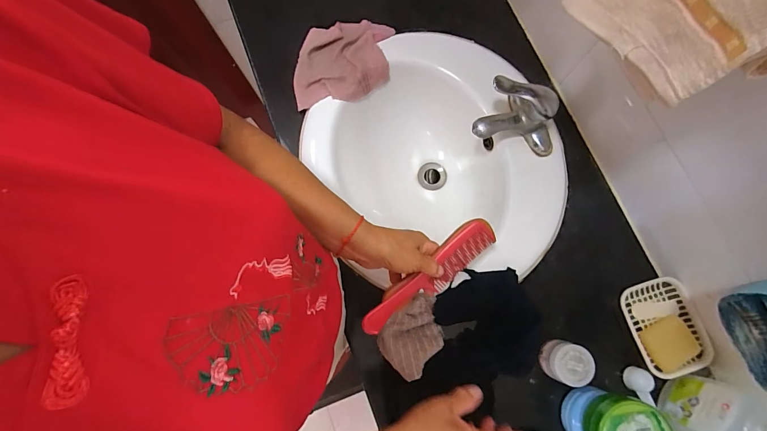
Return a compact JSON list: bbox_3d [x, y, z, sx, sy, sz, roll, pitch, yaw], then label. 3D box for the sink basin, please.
[{"bbox_3d":[0.097,-0.081,0.676,0.407,0.154,0.467,-37,80,-7],"label":"sink basin"}]

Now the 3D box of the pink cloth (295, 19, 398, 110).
[{"bbox_3d":[-0.075,-0.281,0.654,0.183,0.044,0.173,-3,78,0],"label":"pink cloth"}]

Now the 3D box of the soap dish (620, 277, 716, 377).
[{"bbox_3d":[0.437,0.172,0.540,0.099,0.024,0.137,-16,78,-3],"label":"soap dish"}]

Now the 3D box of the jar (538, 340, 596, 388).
[{"bbox_3d":[0.271,0.220,0.521,0.060,0.055,0.056,0,78,1],"label":"jar"}]

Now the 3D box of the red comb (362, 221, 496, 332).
[{"bbox_3d":[0.061,0.083,0.460,0.210,0.011,0.052,-38,105,-3],"label":"red comb"}]

